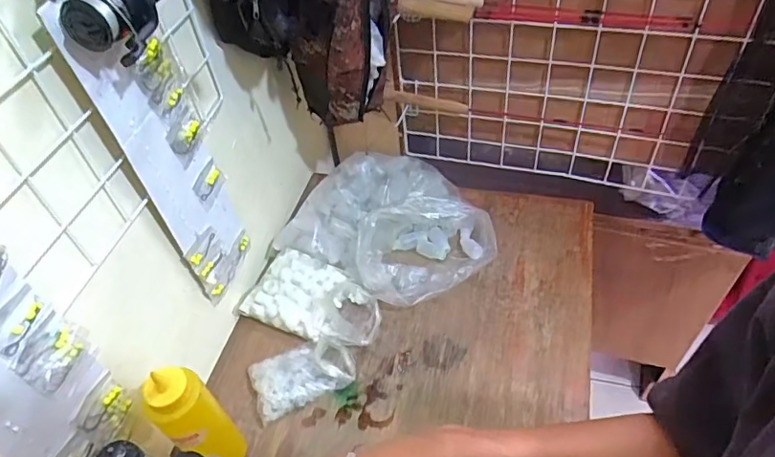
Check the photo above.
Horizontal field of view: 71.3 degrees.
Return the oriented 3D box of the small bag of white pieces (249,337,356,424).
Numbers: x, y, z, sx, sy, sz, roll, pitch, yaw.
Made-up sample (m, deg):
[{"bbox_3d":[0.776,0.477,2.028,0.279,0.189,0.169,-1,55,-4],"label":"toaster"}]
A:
[{"bbox_3d":[-0.113,0.194,0.725,0.134,0.034,0.084,-21,49,-12],"label":"small bag of white pieces"}]

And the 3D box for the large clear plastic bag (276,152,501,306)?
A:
[{"bbox_3d":[0.017,0.001,0.862,0.294,0.083,0.251,25,55,26],"label":"large clear plastic bag"}]

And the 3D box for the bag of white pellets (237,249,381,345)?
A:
[{"bbox_3d":[-0.106,0.102,0.796,0.201,0.054,0.125,13,51,17],"label":"bag of white pellets"}]

